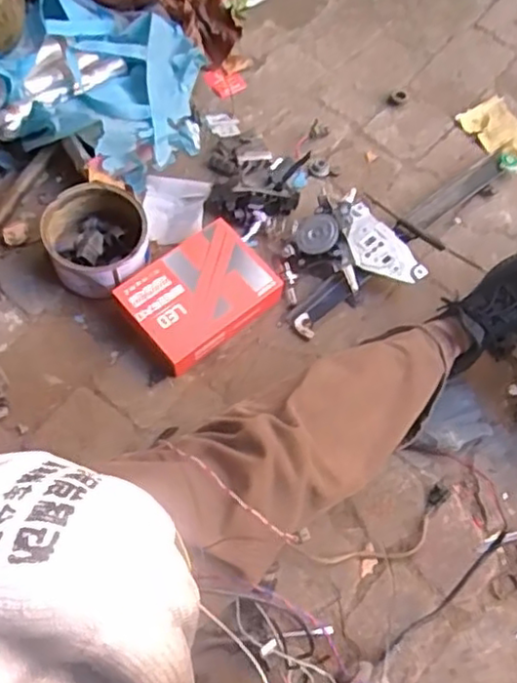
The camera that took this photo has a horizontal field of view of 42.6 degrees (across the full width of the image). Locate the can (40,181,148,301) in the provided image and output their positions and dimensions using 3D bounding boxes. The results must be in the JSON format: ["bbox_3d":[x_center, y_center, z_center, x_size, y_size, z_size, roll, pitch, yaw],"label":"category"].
[{"bbox_3d":[-0.242,-0.151,1.014,0.154,0.074,0.159,-28,69,-10],"label":"can"}]

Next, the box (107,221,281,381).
[{"bbox_3d":[-0.086,-0.076,0.998,0.216,0.053,0.157,-36,72,-17],"label":"box"}]

